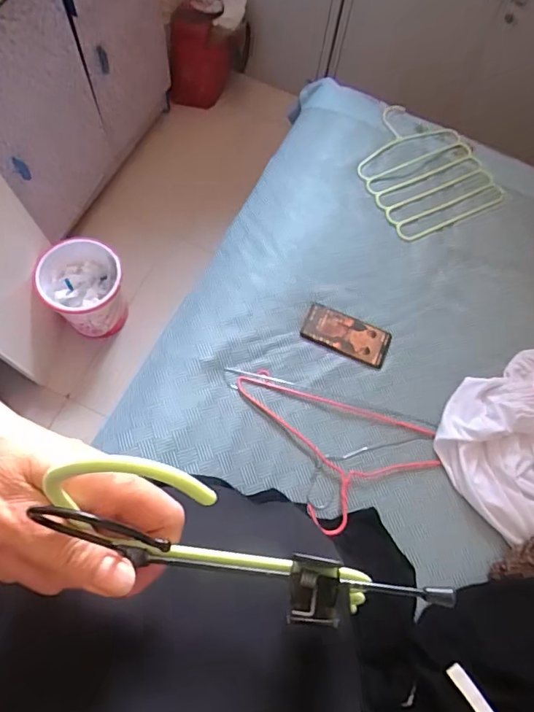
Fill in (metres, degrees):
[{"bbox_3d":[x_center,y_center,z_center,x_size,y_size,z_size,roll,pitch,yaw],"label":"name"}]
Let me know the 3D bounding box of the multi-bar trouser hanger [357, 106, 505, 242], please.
[{"bbox_3d":[0.337,-0.426,1.063,0.267,0.027,0.319,-24,71,-11],"label":"multi-bar trouser hanger"}]

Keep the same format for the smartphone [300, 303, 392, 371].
[{"bbox_3d":[0.150,-0.039,0.906,0.164,0.007,0.084,19,69,6],"label":"smartphone"}]

